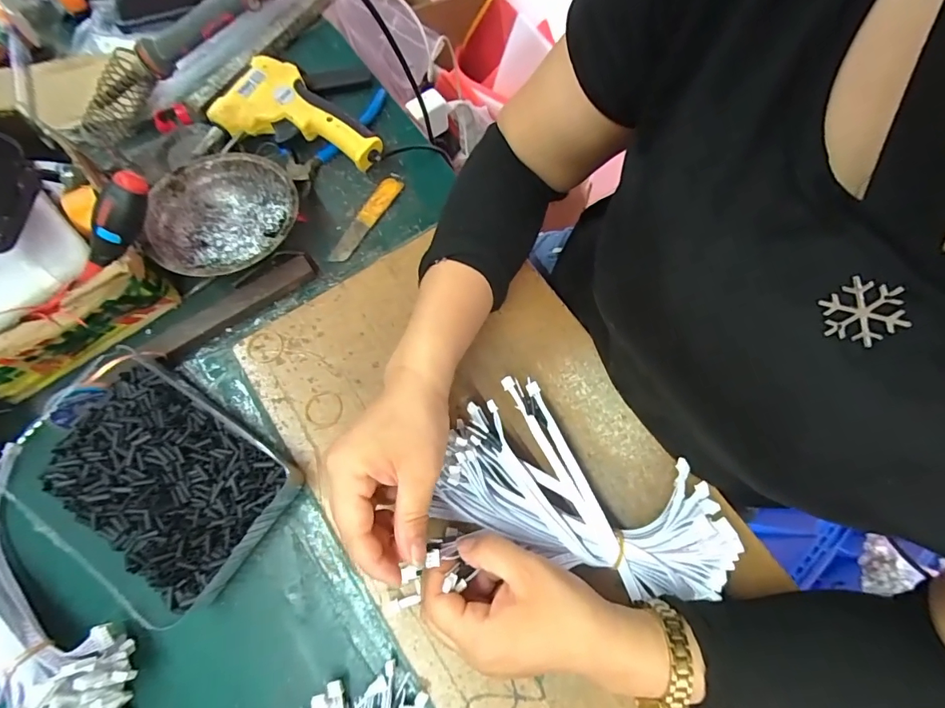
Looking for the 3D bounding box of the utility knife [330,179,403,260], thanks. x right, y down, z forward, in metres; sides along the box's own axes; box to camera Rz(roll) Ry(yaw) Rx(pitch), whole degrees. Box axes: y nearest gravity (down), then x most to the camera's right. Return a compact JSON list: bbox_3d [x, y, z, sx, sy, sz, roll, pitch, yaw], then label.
[{"bbox_3d":[-0.100,-0.127,0.423,0.021,0.006,0.098,31,75,8],"label":"utility knife"}]

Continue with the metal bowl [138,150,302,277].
[{"bbox_3d":[-0.213,-0.117,0.395,0.124,0.045,0.120,0,73,-1],"label":"metal bowl"}]

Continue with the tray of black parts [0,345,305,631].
[{"bbox_3d":[-0.240,0.092,0.339,0.191,0.031,0.132,33,75,9],"label":"tray of black parts"}]

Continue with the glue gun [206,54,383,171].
[{"bbox_3d":[-0.156,-0.228,0.434,0.151,0.034,0.078,14,73,3],"label":"glue gun"}]

